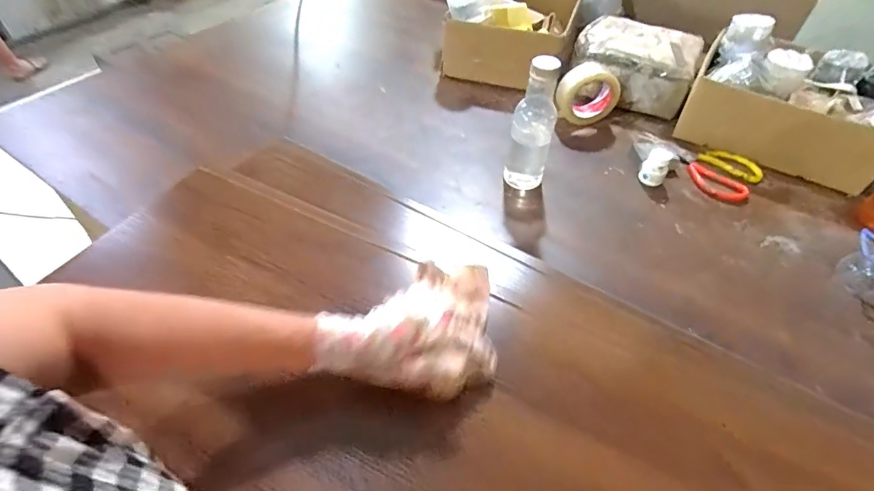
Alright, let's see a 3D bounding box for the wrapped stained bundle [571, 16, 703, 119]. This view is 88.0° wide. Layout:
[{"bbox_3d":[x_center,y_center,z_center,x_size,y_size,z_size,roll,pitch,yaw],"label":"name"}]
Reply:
[{"bbox_3d":[0.408,-0.375,0.948,0.231,0.108,0.204,22,51,18],"label":"wrapped stained bundle"}]

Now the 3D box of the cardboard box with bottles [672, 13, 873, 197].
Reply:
[{"bbox_3d":[0.609,-0.246,0.782,0.309,0.162,0.198,24,51,19],"label":"cardboard box with bottles"}]

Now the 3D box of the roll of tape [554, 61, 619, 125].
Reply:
[{"bbox_3d":[0.286,-0.291,0.862,0.113,0.101,0.051,-9,48,-10],"label":"roll of tape"}]

